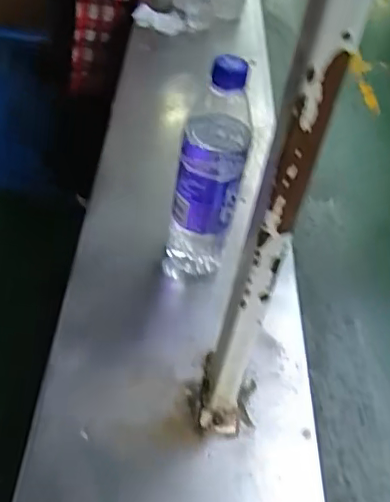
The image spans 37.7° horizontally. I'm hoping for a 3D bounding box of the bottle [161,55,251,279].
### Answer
[{"bbox_3d":[0.011,-0.073,0.542,0.066,0.233,0.055,9,44,-1],"label":"bottle"}]

